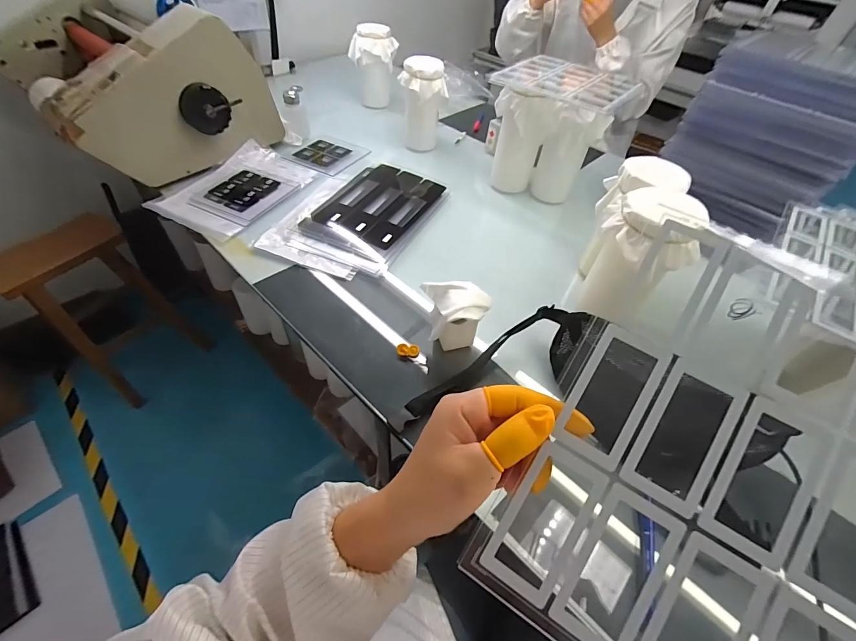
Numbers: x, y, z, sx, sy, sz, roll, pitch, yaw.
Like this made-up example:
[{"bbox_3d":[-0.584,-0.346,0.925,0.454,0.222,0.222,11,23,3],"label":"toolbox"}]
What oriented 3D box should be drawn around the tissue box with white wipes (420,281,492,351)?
[{"bbox_3d":[0.045,0.001,0.559,0.103,0.114,0.067,-2,51,-6],"label":"tissue box with white wipes"}]

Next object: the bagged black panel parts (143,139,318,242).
[{"bbox_3d":[-0.438,-0.318,0.854,0.222,0.025,0.327,25,53,15],"label":"bagged black panel parts"}]

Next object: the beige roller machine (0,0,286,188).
[{"bbox_3d":[-0.741,-0.613,0.896,0.600,0.289,0.416,36,57,22],"label":"beige roller machine"}]

